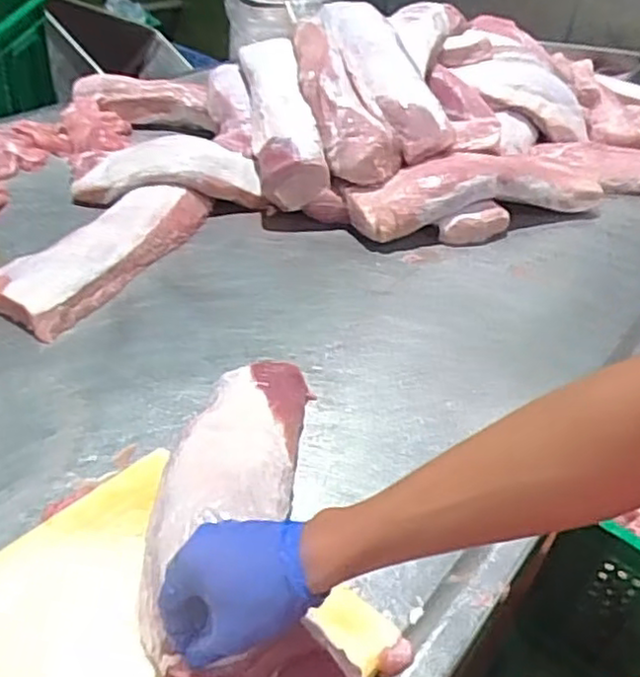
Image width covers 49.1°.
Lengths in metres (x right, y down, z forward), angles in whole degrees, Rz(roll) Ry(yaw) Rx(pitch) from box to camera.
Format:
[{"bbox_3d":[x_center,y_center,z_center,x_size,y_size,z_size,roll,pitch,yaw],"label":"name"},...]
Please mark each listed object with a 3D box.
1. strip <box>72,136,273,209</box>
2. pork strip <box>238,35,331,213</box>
[{"bbox_3d":[-0.247,-0.271,1.148,0.306,0.106,0.064,-1,37,-10],"label":"strip"},{"bbox_3d":[-0.080,-0.409,1.249,0.104,0.104,0.447,-4,54,-14],"label":"pork strip"}]

